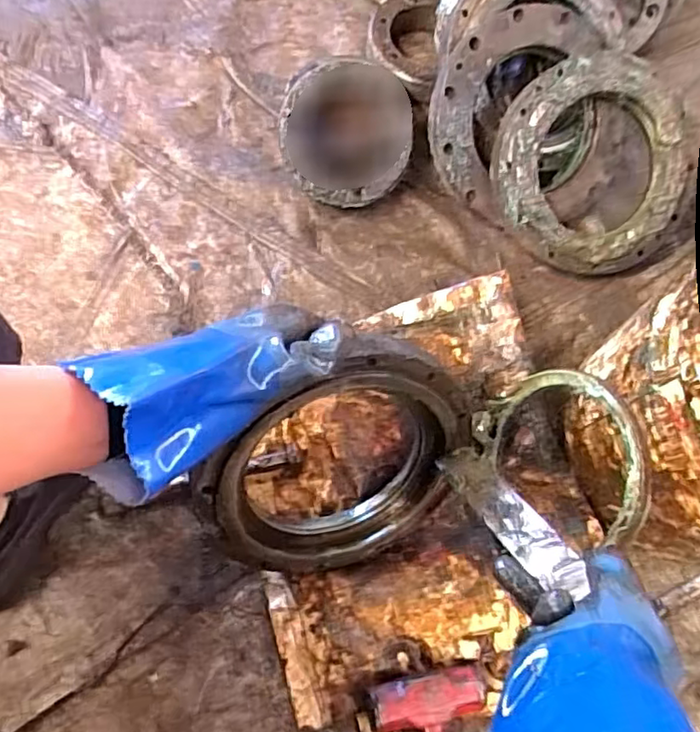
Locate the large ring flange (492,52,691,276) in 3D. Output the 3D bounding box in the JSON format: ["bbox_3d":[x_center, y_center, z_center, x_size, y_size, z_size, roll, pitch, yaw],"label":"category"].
[{"bbox_3d":[0.289,-0.230,0.728,0.225,0.021,0.239,-1,105,-5],"label":"large ring flange"}]

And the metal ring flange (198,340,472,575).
[{"bbox_3d":[-0.012,0.087,0.537,0.236,0.258,0.027,-17,40,-12],"label":"metal ring flange"}]

